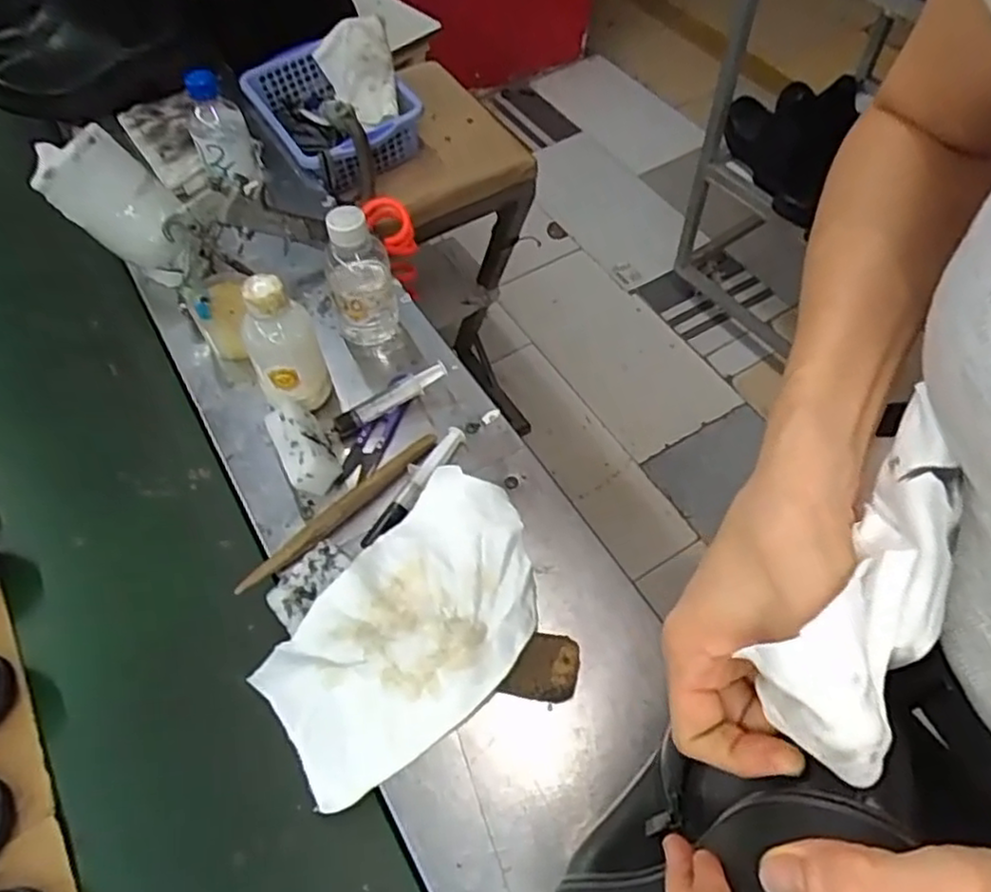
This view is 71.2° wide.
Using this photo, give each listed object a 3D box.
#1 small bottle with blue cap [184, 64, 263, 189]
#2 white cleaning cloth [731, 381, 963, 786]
[{"bbox_3d":[-0.293,-0.334,0.748,0.061,0.123,0.050,-20,59,-11],"label":"small bottle with blue cap"},{"bbox_3d":[0.137,0.048,0.249,0.048,0.043,0.131,25,75,16],"label":"white cleaning cloth"}]

